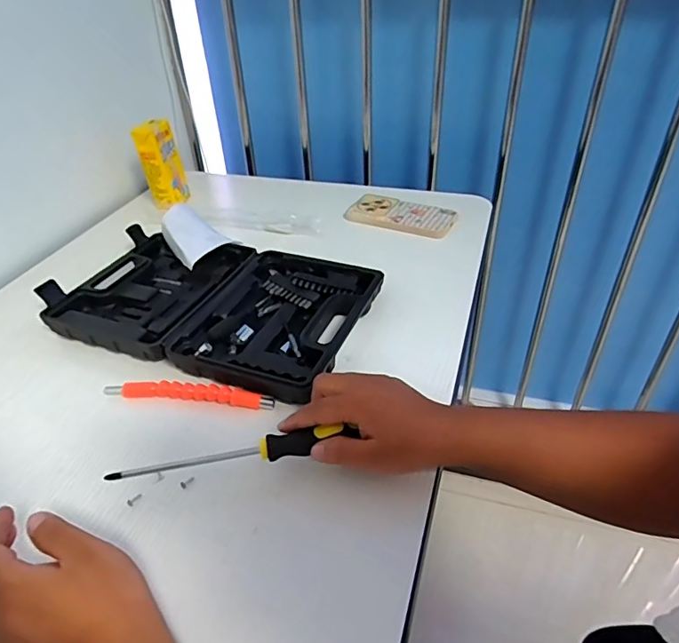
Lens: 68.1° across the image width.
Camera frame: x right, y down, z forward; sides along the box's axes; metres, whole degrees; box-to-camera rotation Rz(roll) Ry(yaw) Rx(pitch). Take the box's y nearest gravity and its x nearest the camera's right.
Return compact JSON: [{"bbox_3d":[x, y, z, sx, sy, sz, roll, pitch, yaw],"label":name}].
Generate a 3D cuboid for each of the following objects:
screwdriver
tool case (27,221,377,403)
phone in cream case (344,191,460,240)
[{"bbox_3d":[-0.085,0.104,0.398,0.190,0.020,0.018,-10,42,-2],"label":"screwdriver"},{"bbox_3d":[-0.144,-0.029,0.578,0.354,0.052,0.219,13,40,20],"label":"tool case"},{"bbox_3d":[0.092,-0.163,0.755,0.163,0.009,0.084,19,46,25],"label":"phone in cream case"}]

